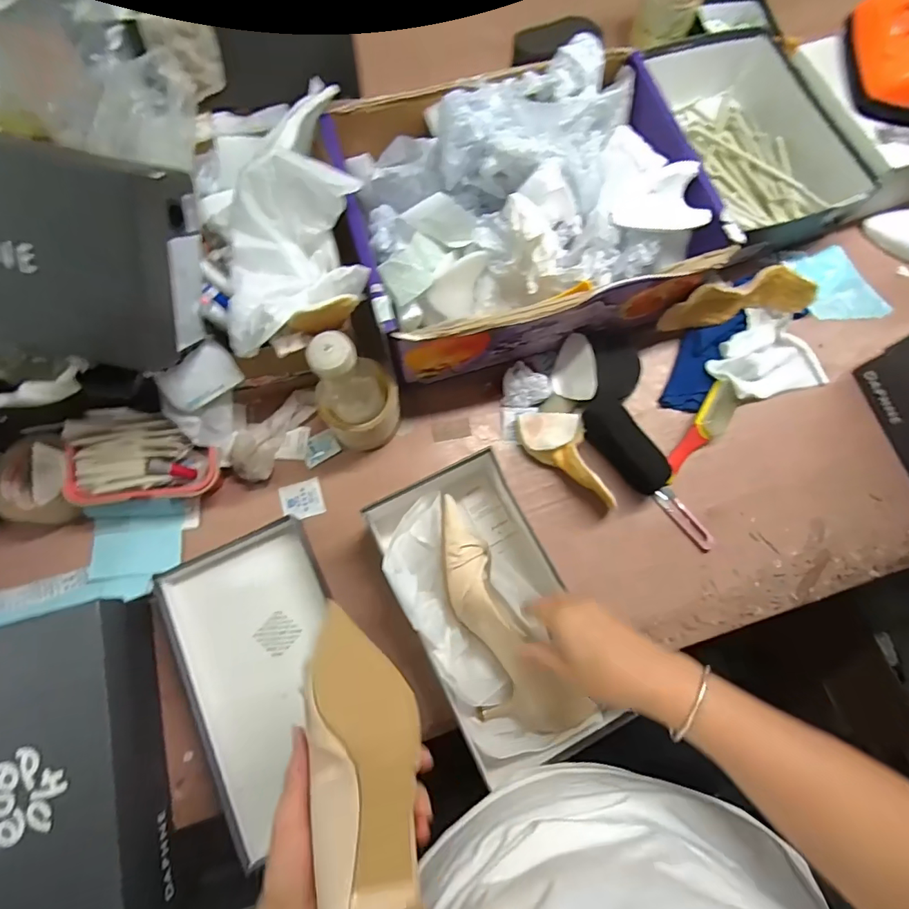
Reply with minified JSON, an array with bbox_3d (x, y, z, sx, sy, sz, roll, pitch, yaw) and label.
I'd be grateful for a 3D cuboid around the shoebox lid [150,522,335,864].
[{"bbox_3d":[-0.197,0.234,0.535,0.166,0.031,0.296,-25,77,-8],"label":"shoebox lid"}]

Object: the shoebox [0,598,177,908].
[{"bbox_3d":[-0.380,0.307,0.465,0.157,0.102,0.291,-15,76,-6],"label":"shoebox"}]

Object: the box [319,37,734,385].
[{"bbox_3d":[0.074,-0.294,0.601,0.396,0.151,0.325,-15,76,-6],"label":"box"}]

